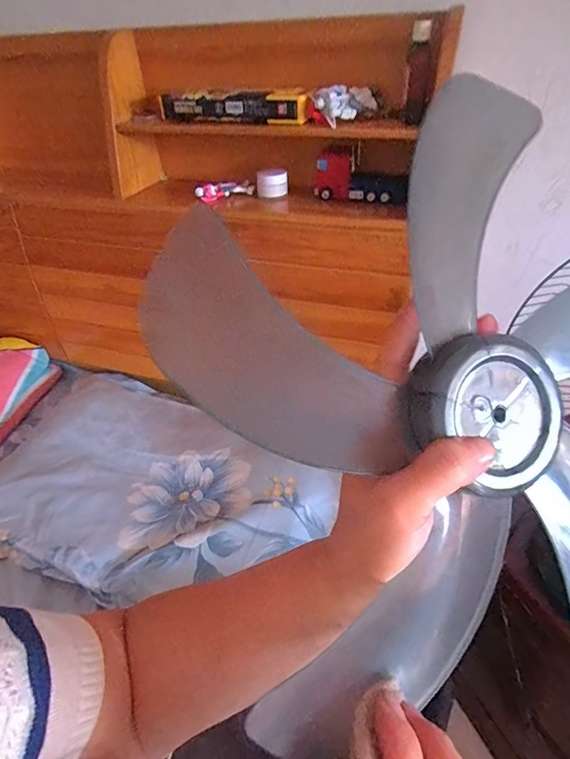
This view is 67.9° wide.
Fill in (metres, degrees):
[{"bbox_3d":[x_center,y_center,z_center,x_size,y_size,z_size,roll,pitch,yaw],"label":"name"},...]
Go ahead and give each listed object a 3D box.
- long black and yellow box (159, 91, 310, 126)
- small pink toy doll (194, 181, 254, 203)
[{"bbox_3d":[-0.089,-0.448,0.695,0.266,0.040,0.050,15,43,20],"label":"long black and yellow box"},{"bbox_3d":[-0.109,-0.344,0.766,0.107,0.028,0.027,-15,42,-14],"label":"small pink toy doll"}]

